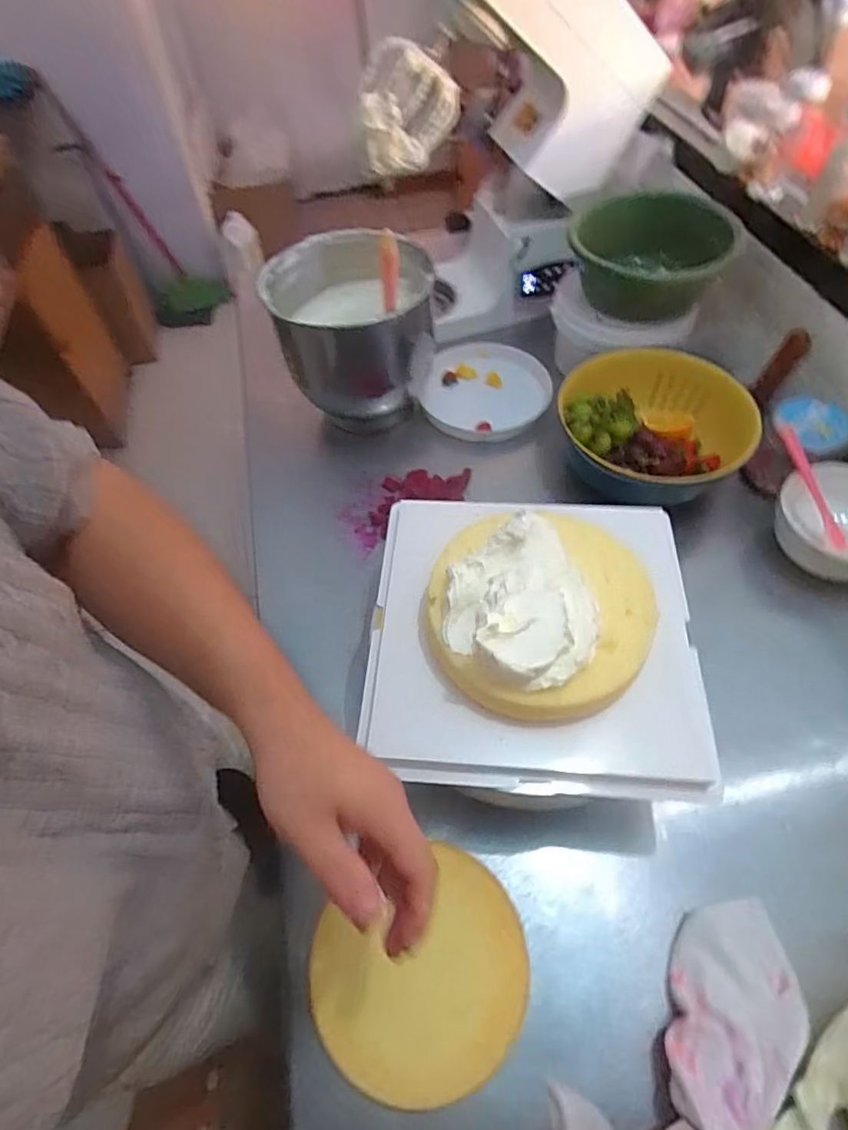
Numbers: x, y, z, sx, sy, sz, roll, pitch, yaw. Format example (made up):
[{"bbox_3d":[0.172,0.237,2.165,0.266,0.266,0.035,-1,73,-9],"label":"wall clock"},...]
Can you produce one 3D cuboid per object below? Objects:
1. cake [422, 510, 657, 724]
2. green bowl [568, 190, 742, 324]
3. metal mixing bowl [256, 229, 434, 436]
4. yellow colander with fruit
[{"bbox_3d":[0.094,0.022,0.466,0.190,0.067,0.187,25,61,17],"label":"cake"},{"bbox_3d":[0.322,-0.440,0.810,0.188,0.115,0.178,-1,57,1],"label":"green bowl"},{"bbox_3d":[-0.096,-0.313,0.795,0.202,0.214,0.202,-1,57,1],"label":"metal mixing bowl"},{"bbox_3d":[0.293,-0.186,0.745,0.231,0.100,0.218,-1,57,1],"label":"yellow colander with fruit"}]

